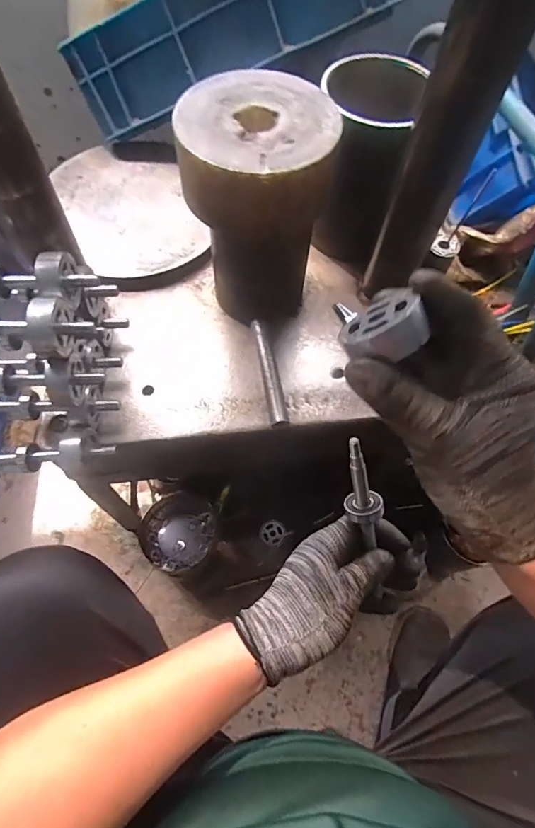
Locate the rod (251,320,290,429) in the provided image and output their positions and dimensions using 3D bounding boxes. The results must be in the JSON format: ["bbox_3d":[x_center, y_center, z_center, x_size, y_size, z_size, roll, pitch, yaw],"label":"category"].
[{"bbox_3d":[0.001,-0.049,0.515,0.018,0.013,0.135,-10,65,-7],"label":"rod"}]

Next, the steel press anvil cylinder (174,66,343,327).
[{"bbox_3d":[-0.012,-0.210,0.480,0.144,0.208,0.142,8,64,1],"label":"steel press anvil cylinder"}]

